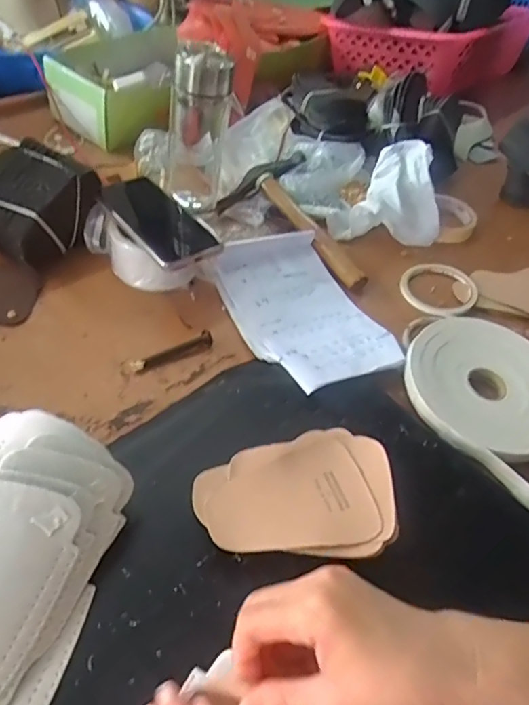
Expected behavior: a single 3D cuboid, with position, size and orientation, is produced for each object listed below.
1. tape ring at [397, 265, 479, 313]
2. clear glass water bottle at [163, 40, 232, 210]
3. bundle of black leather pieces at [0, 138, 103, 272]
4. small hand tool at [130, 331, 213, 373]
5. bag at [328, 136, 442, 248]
[{"bbox_3d":[0.214,-0.077,0.646,0.089,0.022,0.081,4,47,-4],"label":"tape ring"},{"bbox_3d":[-0.079,-0.264,0.645,0.068,0.184,0.061,-32,59,-31],"label":"clear glass water bottle"},{"bbox_3d":[-0.263,-0.165,0.606,0.111,0.090,0.119,27,50,17],"label":"bundle of black leather pieces"},{"bbox_3d":[-0.092,0.000,0.532,0.087,0.010,0.014,-23,54,-25],"label":"small hand tool"},{"bbox_3d":[0.167,-0.210,0.700,0.138,0.089,0.116,17,48,8],"label":"bag"}]

